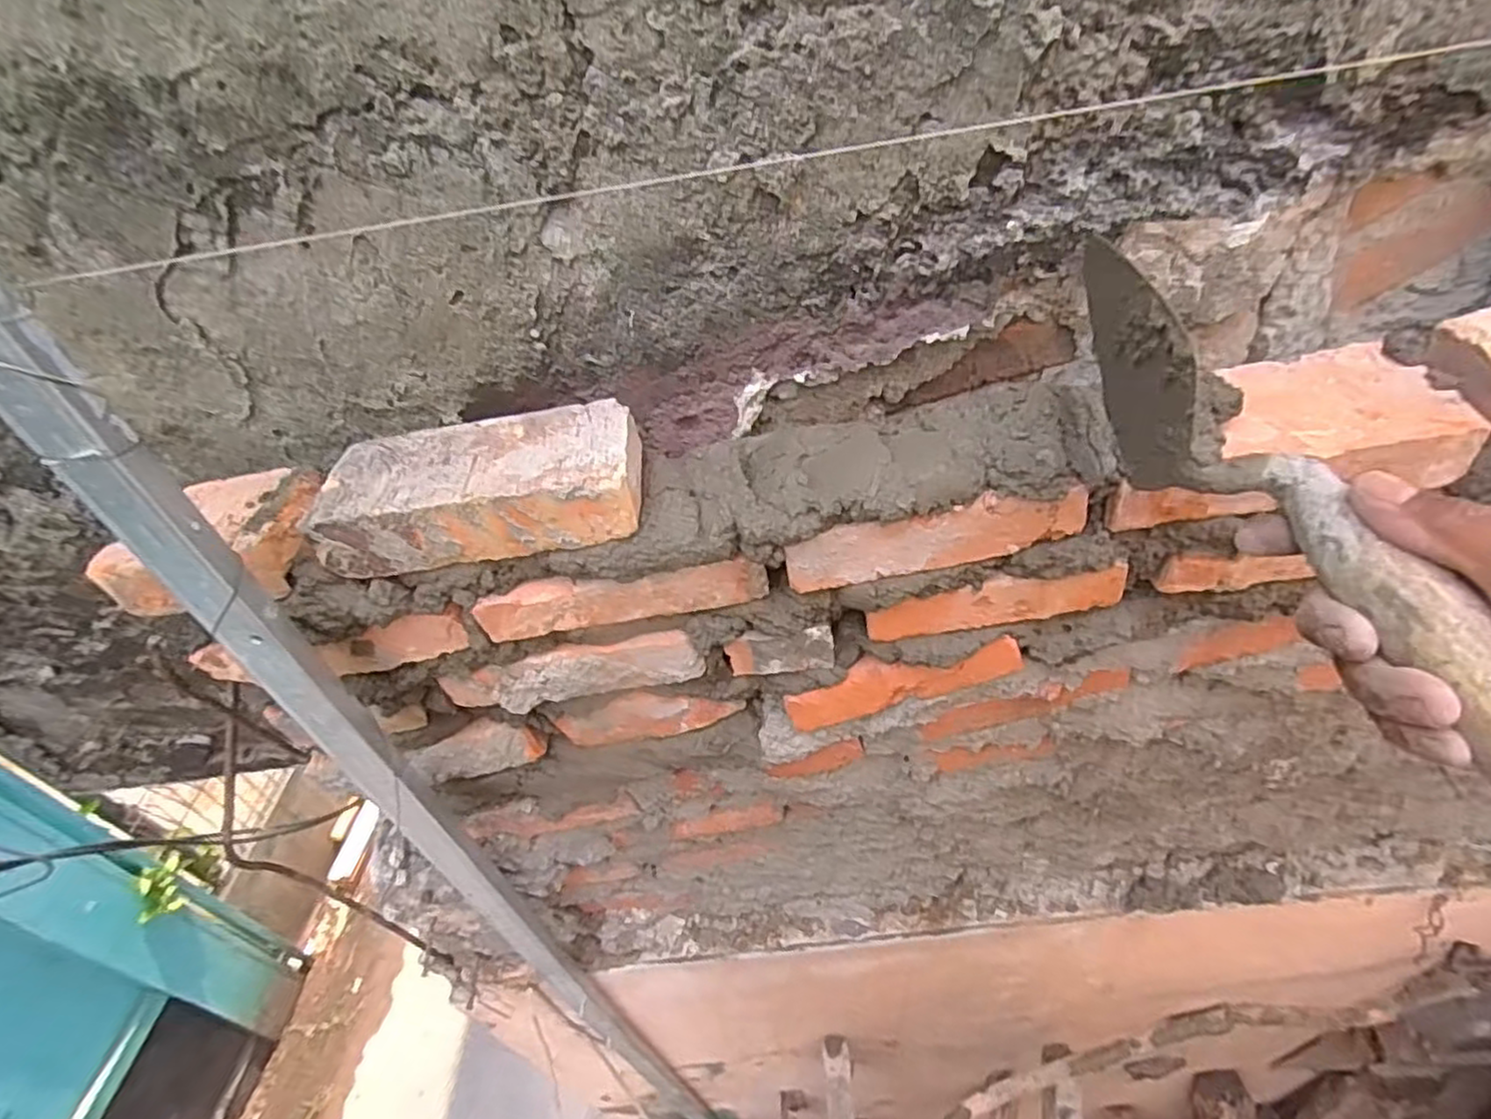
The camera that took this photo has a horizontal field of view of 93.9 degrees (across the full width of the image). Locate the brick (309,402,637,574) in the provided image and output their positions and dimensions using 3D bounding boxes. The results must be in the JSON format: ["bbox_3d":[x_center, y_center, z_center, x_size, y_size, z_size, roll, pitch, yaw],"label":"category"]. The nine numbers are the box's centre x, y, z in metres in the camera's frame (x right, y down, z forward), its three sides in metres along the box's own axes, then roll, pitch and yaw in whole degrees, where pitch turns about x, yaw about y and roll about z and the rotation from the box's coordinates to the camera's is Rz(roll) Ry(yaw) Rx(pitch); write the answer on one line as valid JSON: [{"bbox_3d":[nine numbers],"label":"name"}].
[{"bbox_3d":[-0.154,-0.044,0.420,0.180,0.044,0.087,-7,43,1],"label":"brick"}]

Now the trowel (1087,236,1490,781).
[{"bbox_3d":[0.208,-0.027,0.289,0.038,0.080,0.288,-15,54,-8],"label":"trowel"}]

